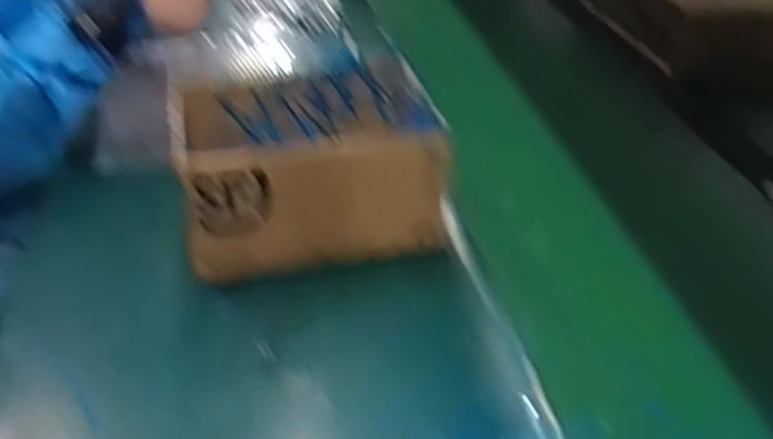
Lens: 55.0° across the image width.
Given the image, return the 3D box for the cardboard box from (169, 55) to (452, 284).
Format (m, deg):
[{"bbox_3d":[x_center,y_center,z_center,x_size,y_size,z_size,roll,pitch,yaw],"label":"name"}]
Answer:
[{"bbox_3d":[-0.062,-0.047,0.606,0.196,0.105,0.166,-5,36,-10],"label":"cardboard box"}]

